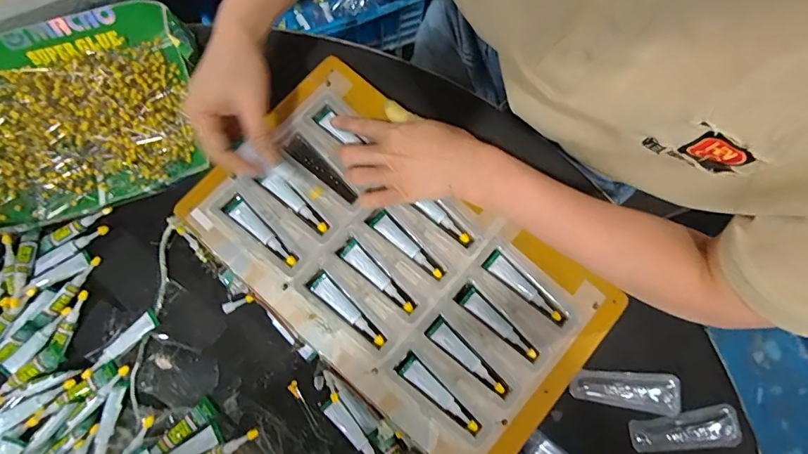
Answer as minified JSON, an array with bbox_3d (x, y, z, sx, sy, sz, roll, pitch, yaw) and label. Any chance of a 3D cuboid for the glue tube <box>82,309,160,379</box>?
[{"bbox_3d":[-0.276,0.113,0.428,0.082,0.009,0.020,-40,82,-8],"label":"glue tube"}]

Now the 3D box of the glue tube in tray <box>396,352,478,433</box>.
[{"bbox_3d":[0.032,0.150,0.400,0.087,0.006,0.019,40,81,7],"label":"glue tube in tray"}]

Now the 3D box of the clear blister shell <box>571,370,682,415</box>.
[{"bbox_3d":[0.217,0.159,0.430,0.111,0.016,0.035,5,79,0],"label":"clear blister shell"}]

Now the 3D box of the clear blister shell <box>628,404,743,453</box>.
[{"bbox_3d":[0.271,0.196,0.426,0.102,0.013,0.034,-5,79,-2],"label":"clear blister shell"}]

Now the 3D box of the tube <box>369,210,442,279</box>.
[{"bbox_3d":[0.003,0.018,0.426,0.084,0.006,0.019,44,81,8],"label":"tube"}]

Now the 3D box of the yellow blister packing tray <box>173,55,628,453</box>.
[{"bbox_3d":[-0.006,0.030,0.418,0.374,0.020,0.219,40,81,7],"label":"yellow blister packing tray"}]

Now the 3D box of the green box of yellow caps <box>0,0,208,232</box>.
[{"bbox_3d":[-0.344,-0.116,0.461,0.250,0.037,0.211,-14,79,-4],"label":"green box of yellow caps"}]

